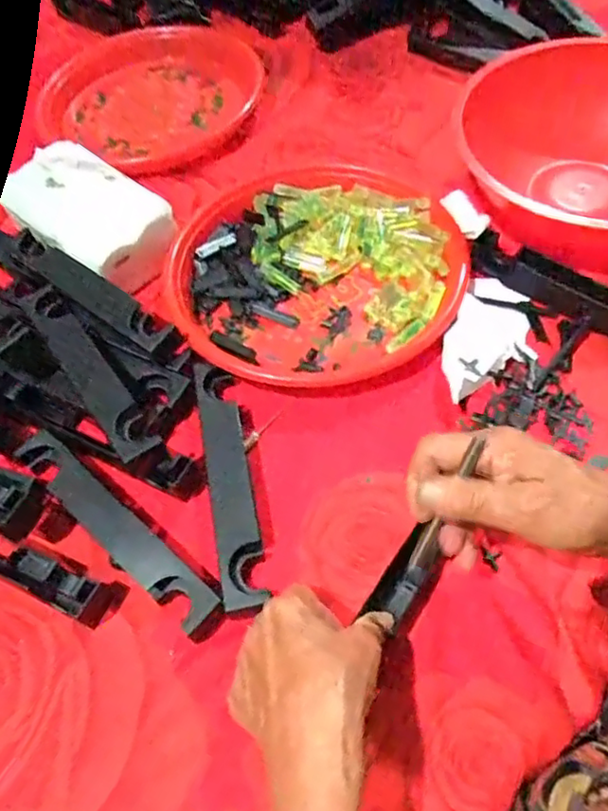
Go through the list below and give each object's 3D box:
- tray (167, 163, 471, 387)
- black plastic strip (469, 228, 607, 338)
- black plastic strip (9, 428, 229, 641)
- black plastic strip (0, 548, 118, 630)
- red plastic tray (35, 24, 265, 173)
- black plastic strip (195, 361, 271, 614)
[{"bbox_3d":[0.012,-0.133,0.534,0.240,0.029,0.254,-3,58,3],"label":"tray"},{"bbox_3d":[0.221,-0.086,0.483,0.193,0.030,0.034,36,67,23],"label":"black plastic strip"},{"bbox_3d":[-0.126,0.085,0.415,0.192,0.025,0.032,37,68,24],"label":"black plastic strip"},{"bbox_3d":[-0.220,0.097,0.418,0.199,0.019,0.025,20,62,16],"label":"black plastic strip"},{"bbox_3d":[-0.181,-0.370,0.711,0.232,0.035,0.231,30,66,23],"label":"red plastic tray"},{"bbox_3d":[-0.052,0.050,0.429,0.028,0.025,0.187,-12,58,-3],"label":"black plastic strip"}]

